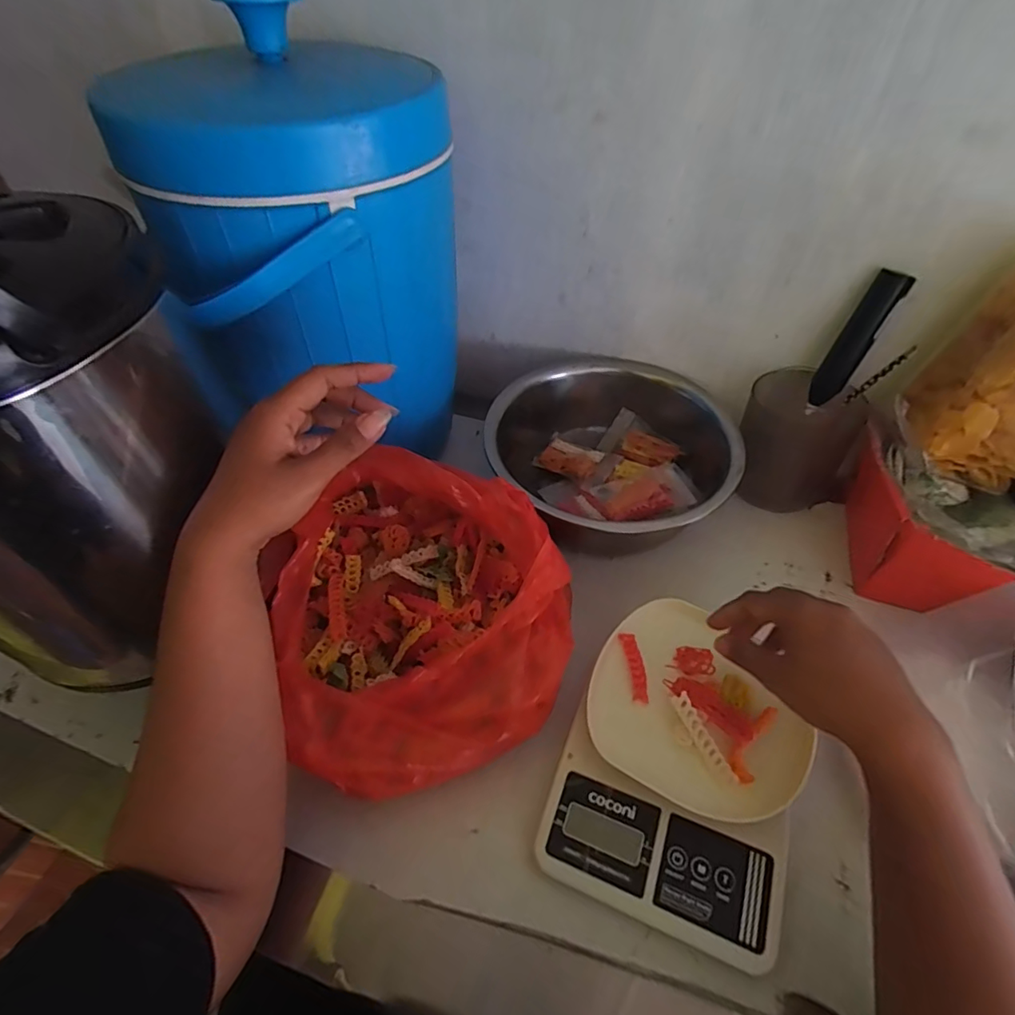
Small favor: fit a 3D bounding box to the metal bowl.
[{"bbox_3d":[0.106,-0.047,0.559,0.220,0.107,0.229,-1,49,1],"label":"metal bowl"}]

